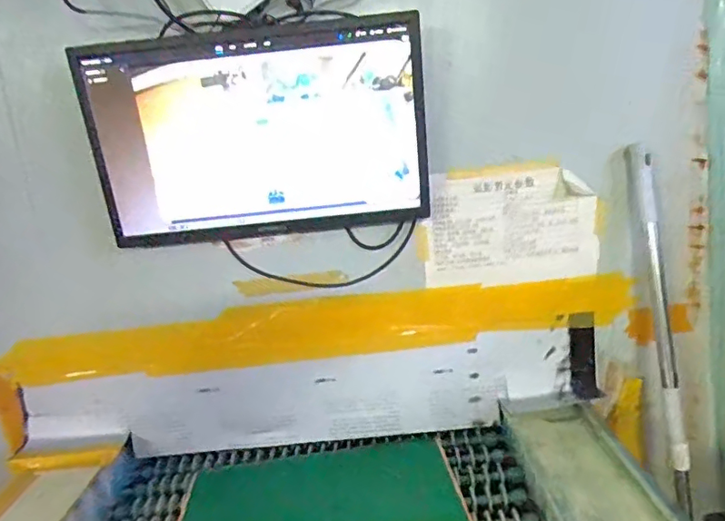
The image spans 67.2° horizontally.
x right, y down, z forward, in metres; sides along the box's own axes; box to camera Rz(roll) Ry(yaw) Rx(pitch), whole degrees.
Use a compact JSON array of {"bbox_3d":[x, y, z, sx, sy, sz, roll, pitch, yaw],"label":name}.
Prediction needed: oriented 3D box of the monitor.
[{"bbox_3d":[-0.149,-0.174,0.810,0.473,0.303,0.045,-6,26,0],"label":"monitor"}]

